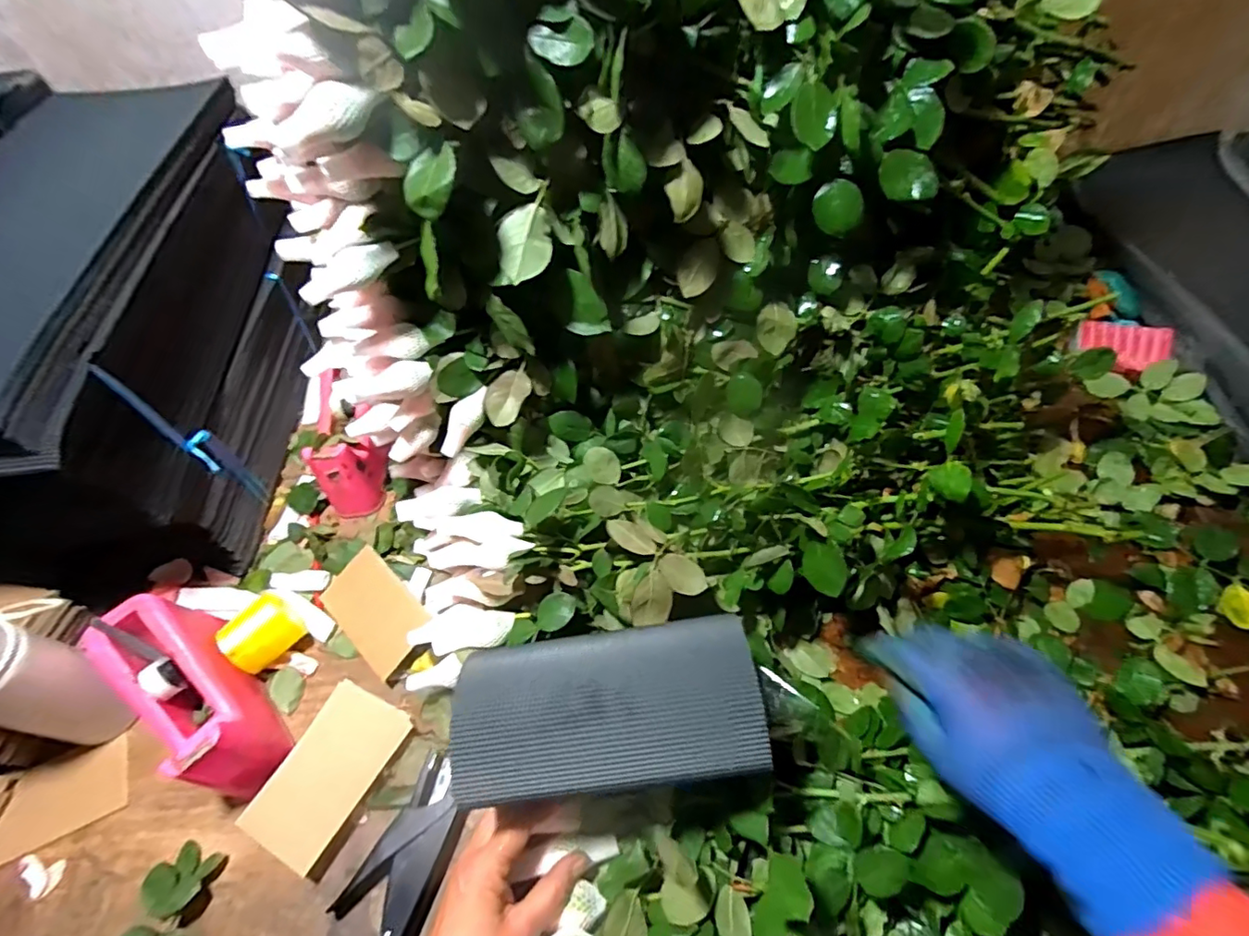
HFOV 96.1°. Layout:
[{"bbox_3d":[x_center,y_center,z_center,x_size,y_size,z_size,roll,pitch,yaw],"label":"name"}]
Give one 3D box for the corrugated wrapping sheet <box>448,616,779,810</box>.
[{"bbox_3d":[-0.012,0.165,0.390,0.206,0.026,0.102,-8,56,1],"label":"corrugated wrapping sheet"}]

